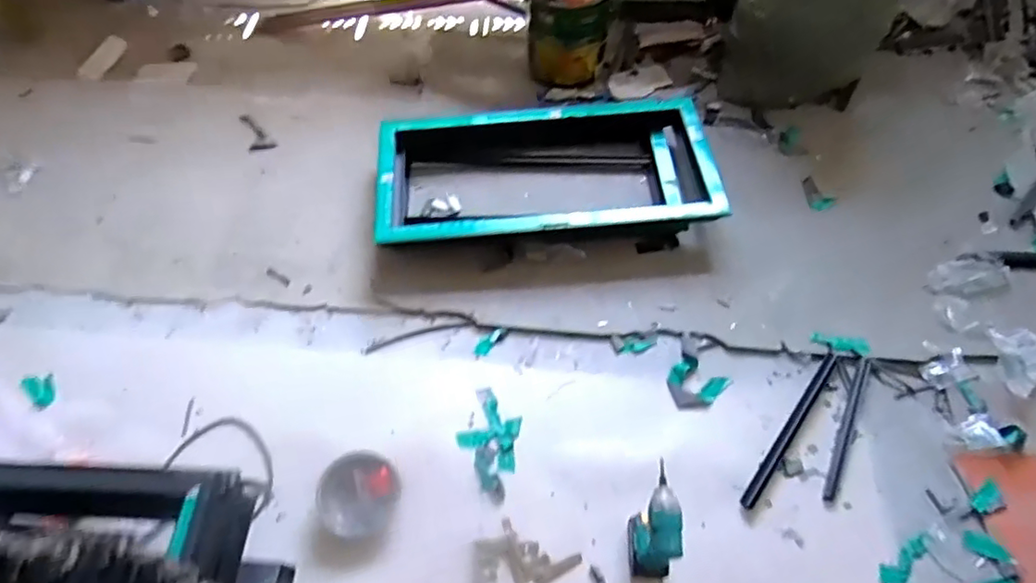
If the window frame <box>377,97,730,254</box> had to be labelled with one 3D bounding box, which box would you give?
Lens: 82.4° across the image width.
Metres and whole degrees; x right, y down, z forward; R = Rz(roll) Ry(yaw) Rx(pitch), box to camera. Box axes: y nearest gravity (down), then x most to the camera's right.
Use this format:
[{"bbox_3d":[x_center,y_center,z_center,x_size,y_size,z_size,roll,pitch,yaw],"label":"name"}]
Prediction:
[{"bbox_3d":[0.093,-0.394,1.896,1.030,0.142,0.581,-4,58,-3],"label":"window frame"}]

